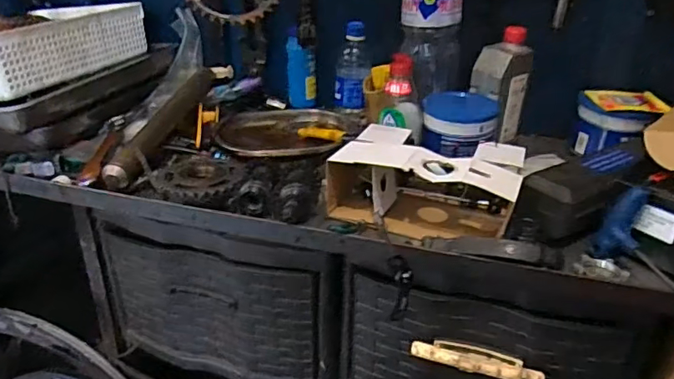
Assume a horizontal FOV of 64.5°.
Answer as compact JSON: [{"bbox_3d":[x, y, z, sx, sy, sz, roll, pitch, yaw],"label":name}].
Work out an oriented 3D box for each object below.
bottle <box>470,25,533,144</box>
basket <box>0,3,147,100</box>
[{"bbox_3d":[0.248,-0.156,0.802,0.080,0.155,0.052,-16,32,-28],"label":"bottle"},{"bbox_3d":[-0.472,-0.222,0.823,0.204,0.087,0.317,11,29,18],"label":"basket"}]

